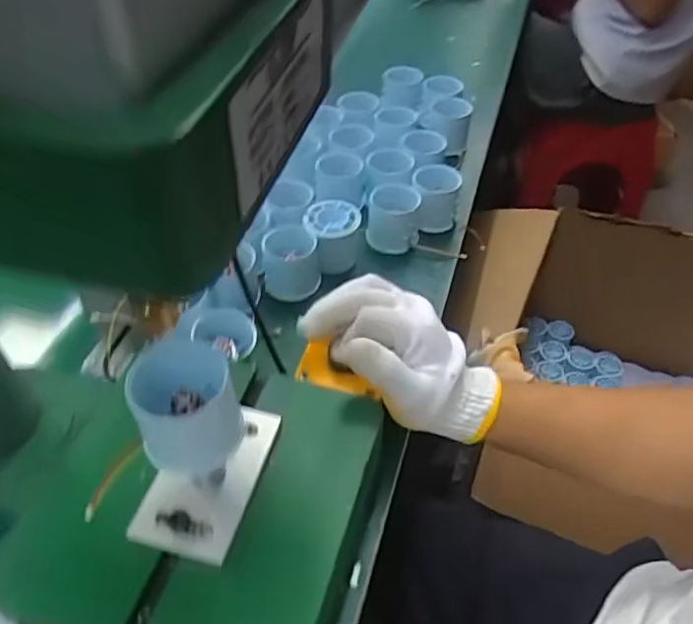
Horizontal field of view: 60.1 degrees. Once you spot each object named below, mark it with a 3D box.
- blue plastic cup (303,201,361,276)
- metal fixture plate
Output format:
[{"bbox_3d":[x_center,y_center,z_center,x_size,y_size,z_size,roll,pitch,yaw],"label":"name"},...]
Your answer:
[{"bbox_3d":[-0.013,-0.073,0.595,0.055,0.053,0.056,-6,46,-4],"label":"blue plastic cup"},{"bbox_3d":[-0.084,0.099,0.370,0.056,0.010,0.098,19,50,3],"label":"metal fixture plate"}]

